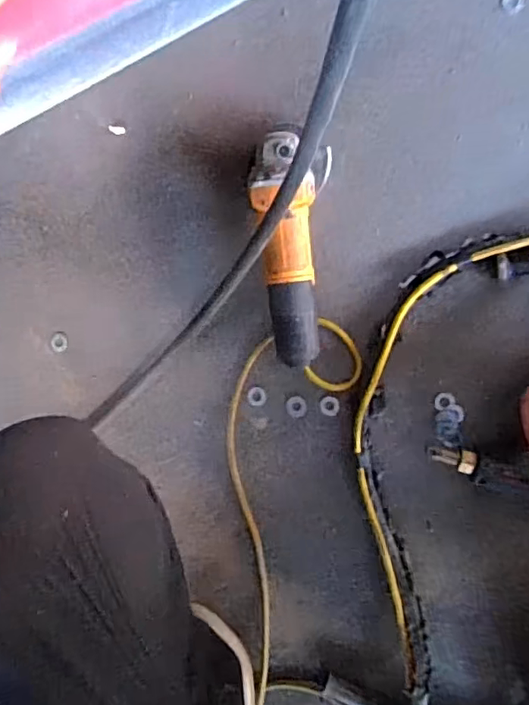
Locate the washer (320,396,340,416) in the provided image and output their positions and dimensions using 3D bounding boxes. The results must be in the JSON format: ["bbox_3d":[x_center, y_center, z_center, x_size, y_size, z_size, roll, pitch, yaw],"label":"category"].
[{"bbox_3d":[0.081,0.067,0.681,0.024,0.004,0.024,0,90,9],"label":"washer"}]

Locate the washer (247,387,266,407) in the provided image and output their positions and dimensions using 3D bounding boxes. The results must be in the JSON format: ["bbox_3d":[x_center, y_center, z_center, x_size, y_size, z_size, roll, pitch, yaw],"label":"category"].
[{"bbox_3d":[-0.010,0.056,0.697,0.023,0.004,0.024,-2,89,9],"label":"washer"}]

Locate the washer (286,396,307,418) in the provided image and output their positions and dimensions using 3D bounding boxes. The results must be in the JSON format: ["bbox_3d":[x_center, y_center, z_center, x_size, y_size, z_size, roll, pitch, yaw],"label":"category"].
[{"bbox_3d":[0.040,0.069,0.690,0.026,0.004,0.027,0,90,9],"label":"washer"}]

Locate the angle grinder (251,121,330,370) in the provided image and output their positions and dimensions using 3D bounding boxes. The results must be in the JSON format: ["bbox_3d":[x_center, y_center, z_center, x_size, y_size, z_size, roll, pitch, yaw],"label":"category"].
[{"bbox_3d":[0.026,-0.131,0.642,0.086,0.095,0.288,4,90,9],"label":"angle grinder"}]

